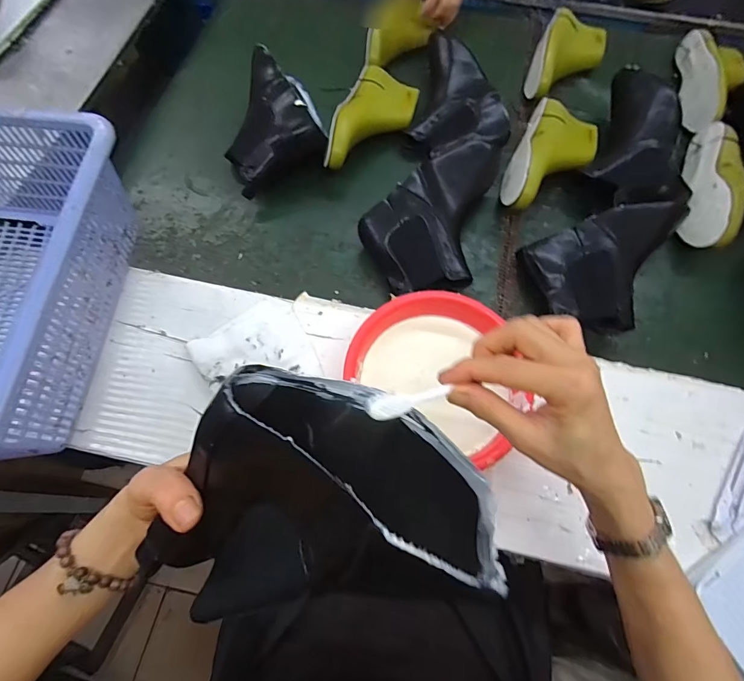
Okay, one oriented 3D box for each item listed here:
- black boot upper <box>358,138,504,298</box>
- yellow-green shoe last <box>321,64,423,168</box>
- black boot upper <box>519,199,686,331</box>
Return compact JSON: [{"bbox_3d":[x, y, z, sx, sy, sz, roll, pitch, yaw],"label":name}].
[{"bbox_3d":[0.081,-0.183,0.583,0.155,0.091,0.246,19,70,6],"label":"black boot upper"},{"bbox_3d":[0.002,-0.355,0.662,0.105,0.069,0.226,18,70,6],"label":"yellow-green shoe last"},{"bbox_3d":[0.339,-0.097,0.548,0.238,0.060,0.153,-16,70,-7],"label":"black boot upper"}]

